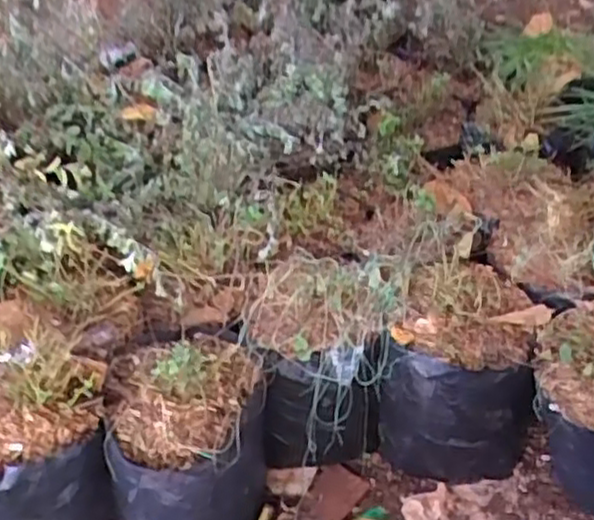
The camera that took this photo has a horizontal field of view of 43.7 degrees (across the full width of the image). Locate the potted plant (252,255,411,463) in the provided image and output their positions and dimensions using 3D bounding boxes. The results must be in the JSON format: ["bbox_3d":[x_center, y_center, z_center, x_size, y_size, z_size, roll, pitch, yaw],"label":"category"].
[{"bbox_3d":[0.025,0.089,0.747,0.141,0.193,0.147,6,32,1],"label":"potted plant"}]

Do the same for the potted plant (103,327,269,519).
[{"bbox_3d":[-0.100,0.166,0.679,0.141,0.198,0.156,3,32,-3],"label":"potted plant"}]

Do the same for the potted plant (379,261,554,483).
[{"bbox_3d":[0.154,0.117,0.715,0.135,0.202,0.140,9,33,6],"label":"potted plant"}]

